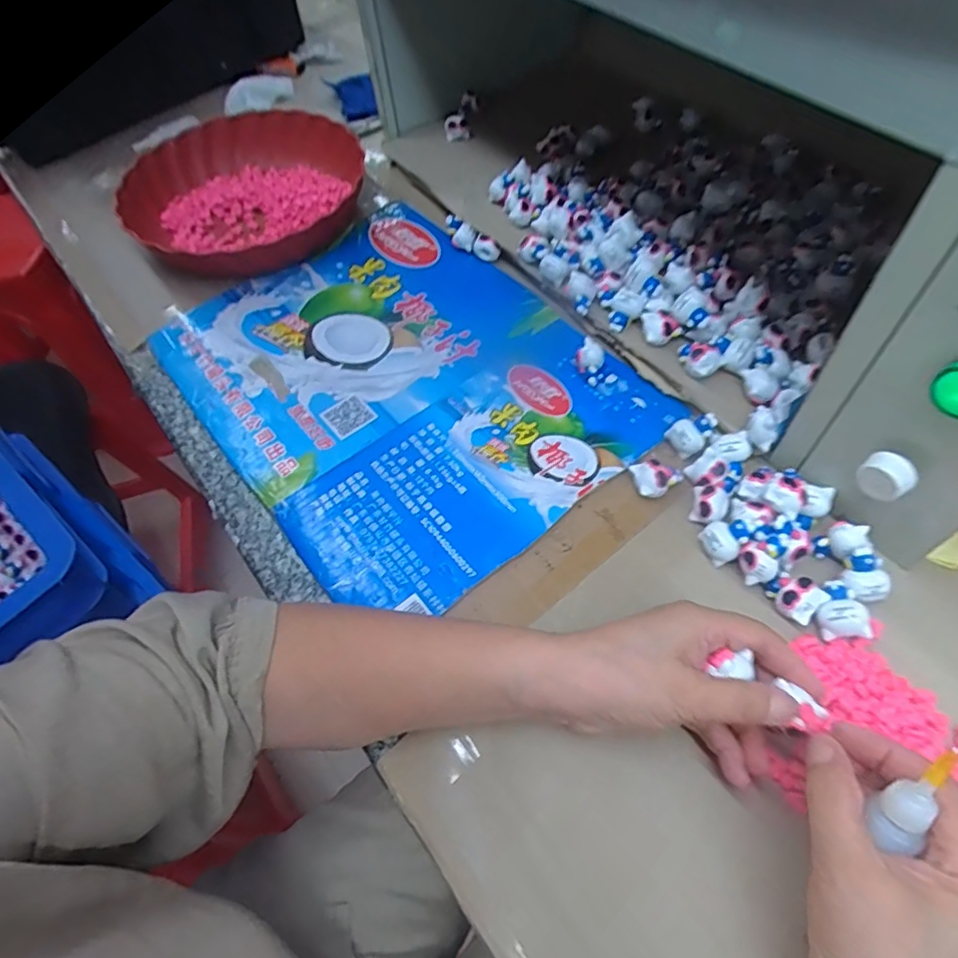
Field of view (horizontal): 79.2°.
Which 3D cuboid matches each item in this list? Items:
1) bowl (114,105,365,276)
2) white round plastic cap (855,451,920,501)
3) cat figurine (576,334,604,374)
[{"bbox_3d":[-0.256,-0.304,0.607,0.267,0.052,0.232,28,63,22],"label":"bowl"},{"bbox_3d":[0.227,-0.001,0.323,0.014,0.023,0.025,-39,62,-20],"label":"white round plastic cap"},{"bbox_3d":[0.088,-0.096,0.459,0.021,0.025,0.021,8,57,10],"label":"cat figurine"}]

